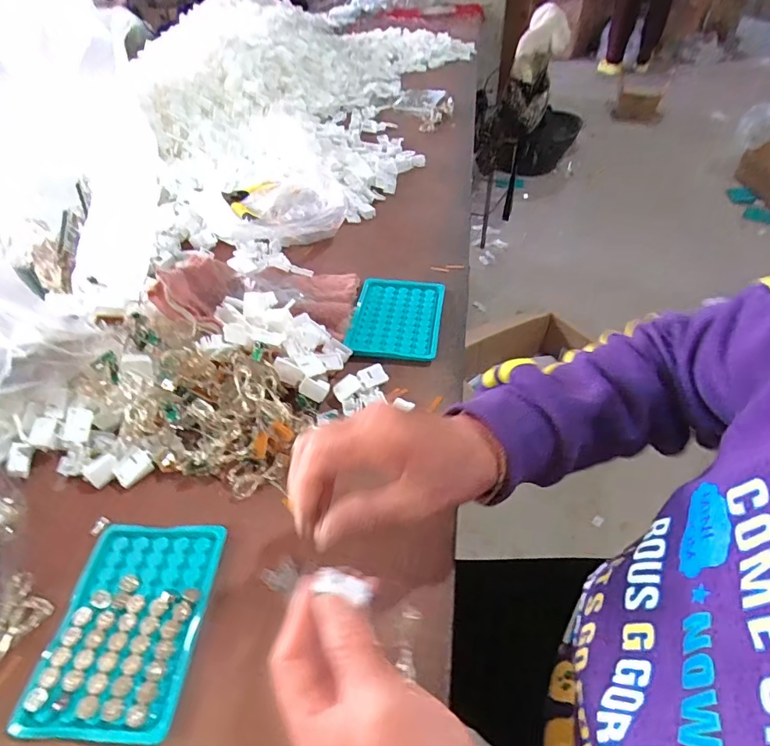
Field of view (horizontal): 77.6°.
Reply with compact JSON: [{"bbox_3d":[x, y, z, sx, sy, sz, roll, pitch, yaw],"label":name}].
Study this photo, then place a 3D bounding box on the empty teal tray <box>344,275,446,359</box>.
[{"bbox_3d":[0.014,-0.062,0.533,0.095,0.010,0.127,9,47,3],"label":"empty teal tray"}]

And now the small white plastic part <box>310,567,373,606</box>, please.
[{"bbox_3d":[-0.022,0.117,0.263,0.031,0.013,0.016,13,48,7],"label":"small white plastic part"}]

